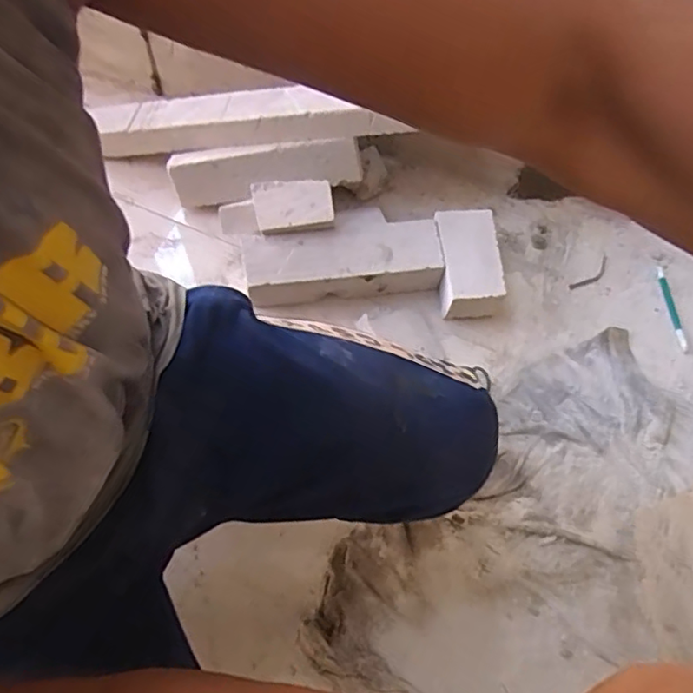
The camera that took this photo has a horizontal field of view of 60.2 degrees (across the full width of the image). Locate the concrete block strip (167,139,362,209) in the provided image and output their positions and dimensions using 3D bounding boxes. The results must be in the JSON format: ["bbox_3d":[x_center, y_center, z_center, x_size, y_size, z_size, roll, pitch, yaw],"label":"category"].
[{"bbox_3d":[-0.133,-0.273,0.932,0.300,0.084,0.038,-6,28,11],"label":"concrete block strip"}]

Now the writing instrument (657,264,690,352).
[{"bbox_3d":[0.521,-0.060,0.956,0.017,0.011,0.148,-4,67,-3],"label":"writing instrument"}]

